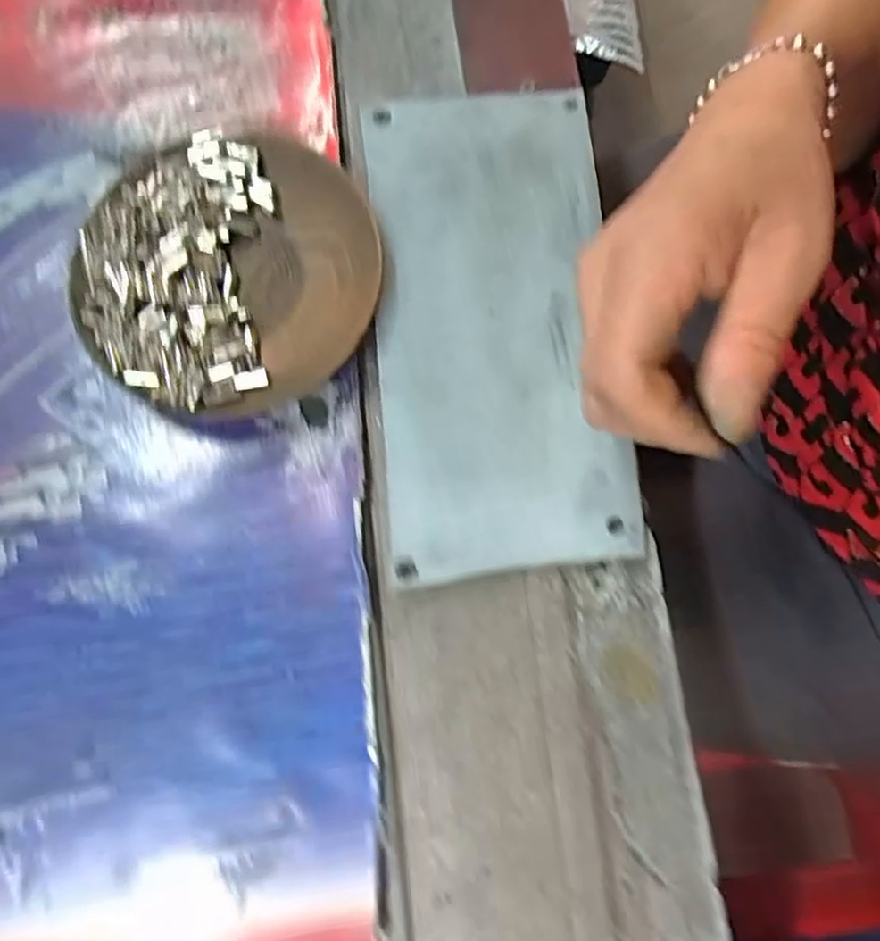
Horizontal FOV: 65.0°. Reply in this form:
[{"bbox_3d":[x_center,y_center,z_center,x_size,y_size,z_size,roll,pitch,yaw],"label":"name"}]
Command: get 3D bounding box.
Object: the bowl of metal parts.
[{"bbox_3d":[-0.082,-0.078,0.269,0.114,0.020,0.106,0,77,0],"label":"bowl of metal parts"}]

